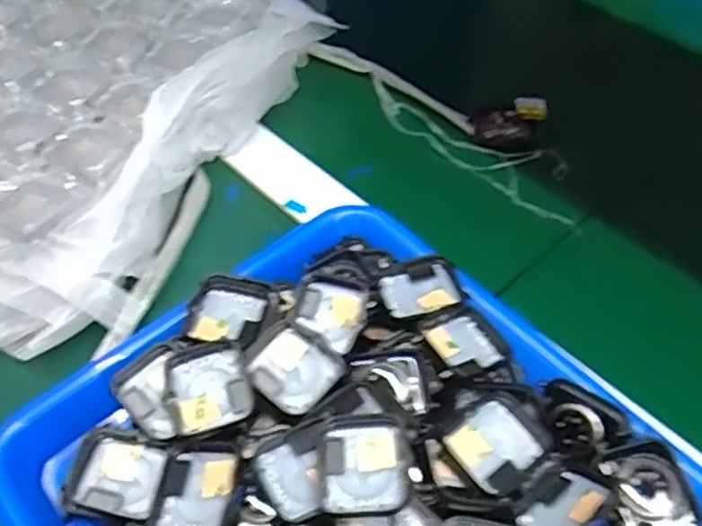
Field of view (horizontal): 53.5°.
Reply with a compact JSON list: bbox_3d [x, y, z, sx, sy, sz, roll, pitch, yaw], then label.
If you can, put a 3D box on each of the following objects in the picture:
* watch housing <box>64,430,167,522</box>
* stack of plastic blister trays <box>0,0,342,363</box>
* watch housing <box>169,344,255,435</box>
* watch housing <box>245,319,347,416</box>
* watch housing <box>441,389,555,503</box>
[{"bbox_3d":[-0.104,0.096,0.315,0.044,0.015,0.035,6,52,8],"label":"watch housing"},{"bbox_3d":[-0.222,-0.126,0.497,0.318,0.068,0.356,18,55,17],"label":"stack of plastic blister trays"},{"bbox_3d":[-0.065,0.060,0.321,0.036,0.013,0.041,-18,53,-10],"label":"watch housing"},{"bbox_3d":[-0.028,0.050,0.332,0.042,0.010,0.035,31,60,25],"label":"watch housing"},{"bbox_3d":[0.068,0.077,0.308,0.049,0.008,0.036,-35,58,-22],"label":"watch housing"}]

